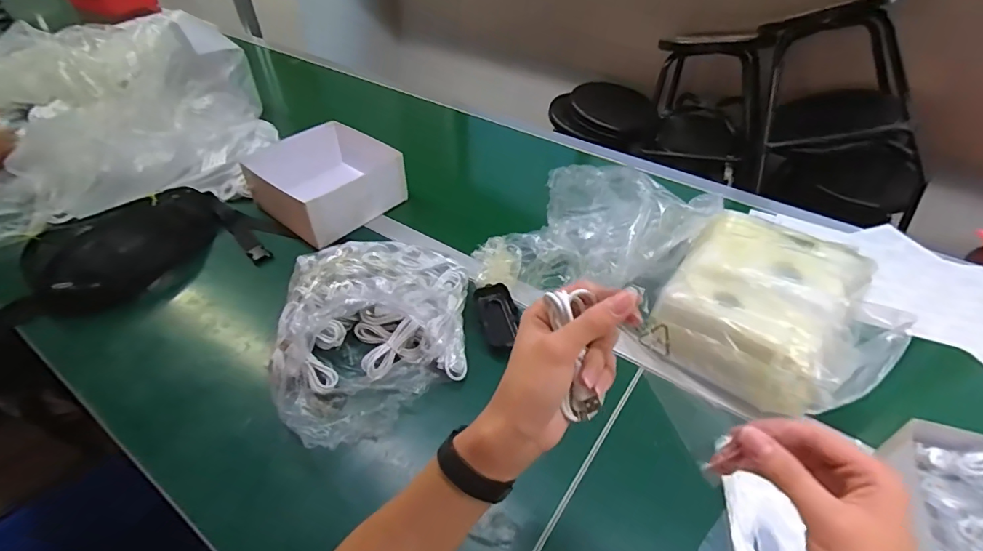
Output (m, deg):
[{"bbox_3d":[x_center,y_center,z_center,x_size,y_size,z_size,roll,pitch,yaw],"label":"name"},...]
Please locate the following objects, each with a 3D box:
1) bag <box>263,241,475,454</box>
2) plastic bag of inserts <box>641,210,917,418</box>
[{"bbox_3d":[-0.154,0.053,0.616,0.236,0.129,0.280,-5,44,-4],"label":"bag"},{"bbox_3d":[0.348,0.037,0.598,0.229,0.106,0.234,26,50,25],"label":"plastic bag of inserts"}]

